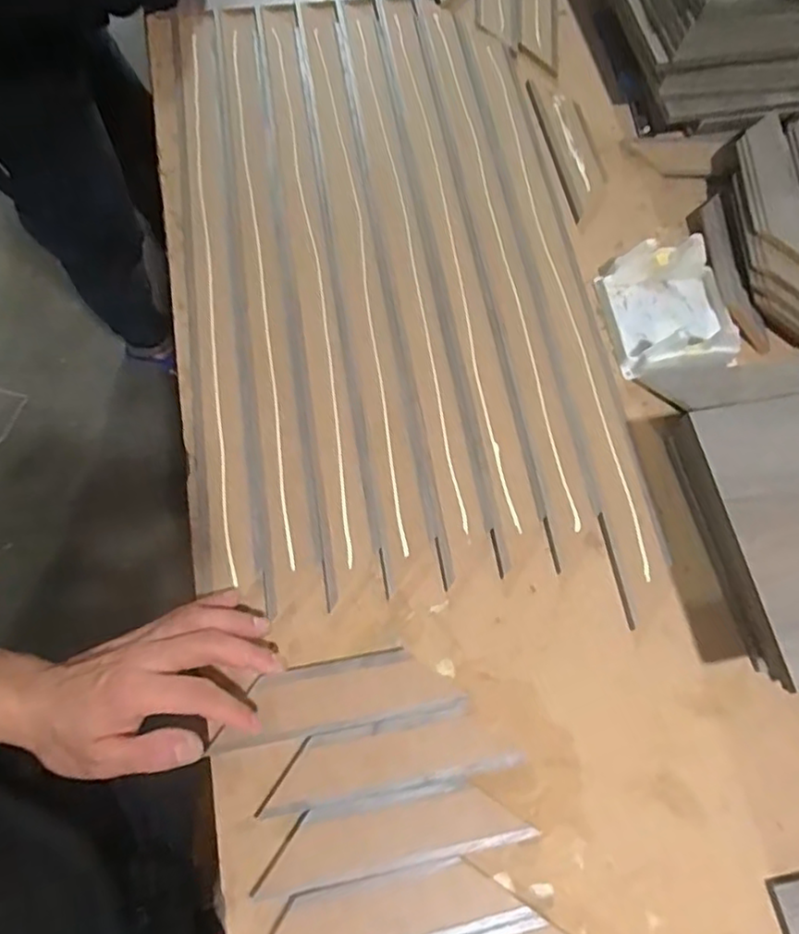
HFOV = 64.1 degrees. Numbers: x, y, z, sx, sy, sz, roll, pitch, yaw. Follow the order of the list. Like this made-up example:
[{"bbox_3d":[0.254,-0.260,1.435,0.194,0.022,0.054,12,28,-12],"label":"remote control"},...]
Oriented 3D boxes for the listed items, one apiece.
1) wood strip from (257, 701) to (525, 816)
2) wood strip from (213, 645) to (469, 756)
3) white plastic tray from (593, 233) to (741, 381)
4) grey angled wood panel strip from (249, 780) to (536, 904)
[{"bbox_3d":[-0.006,0.204,0.448,0.175,0.004,0.047,-10,69,-5],"label":"wood strip"},{"bbox_3d":[-0.047,0.164,0.457,0.167,0.005,0.046,-11,70,-5],"label":"wood strip"},{"bbox_3d":[0.246,-0.144,0.572,0.106,0.045,0.115,-9,69,-4],"label":"white plastic tray"},{"bbox_3d":[-0.005,0.247,0.433,0.178,0.006,0.047,-10,69,-5],"label":"grey angled wood panel strip"}]

